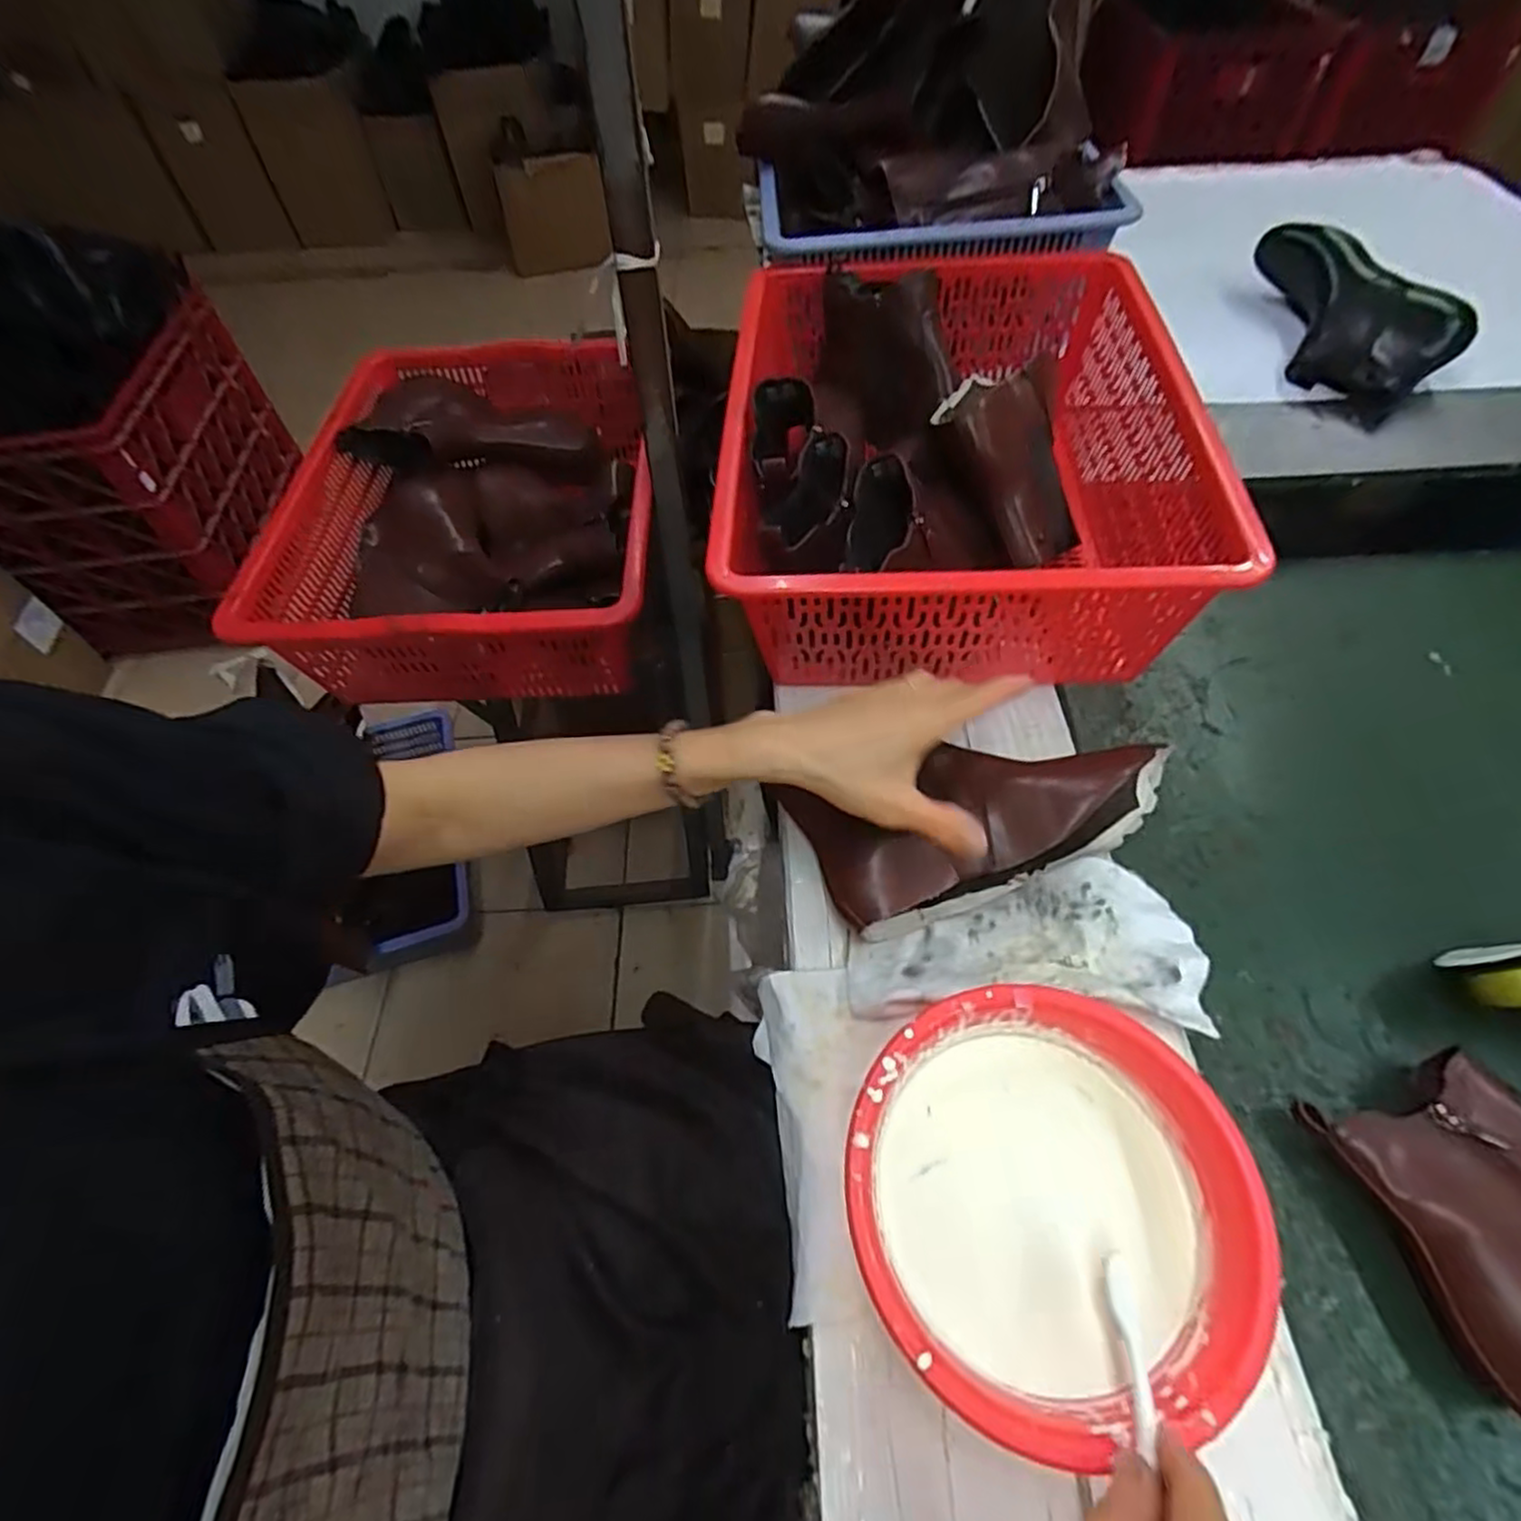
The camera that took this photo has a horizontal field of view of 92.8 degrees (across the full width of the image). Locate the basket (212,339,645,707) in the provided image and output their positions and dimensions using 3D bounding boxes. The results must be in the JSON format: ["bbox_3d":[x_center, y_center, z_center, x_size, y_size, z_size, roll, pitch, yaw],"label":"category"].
[{"bbox_3d":[-0.294,-0.274,0.798,0.374,0.175,0.496,-3,55,1],"label":"basket"}]

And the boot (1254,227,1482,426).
[{"bbox_3d":[0.665,-0.522,0.844,0.142,0.124,0.257,-31,60,-18],"label":"boot"}]

